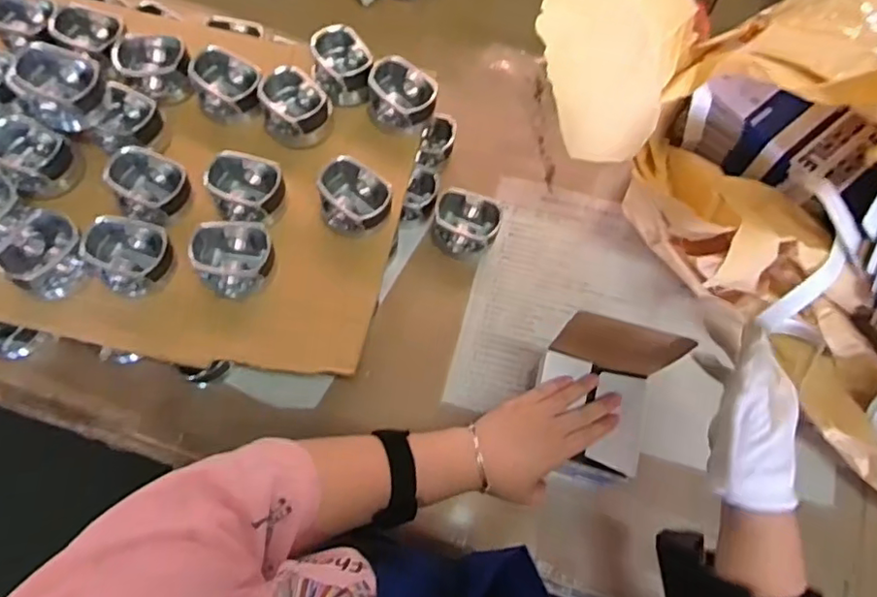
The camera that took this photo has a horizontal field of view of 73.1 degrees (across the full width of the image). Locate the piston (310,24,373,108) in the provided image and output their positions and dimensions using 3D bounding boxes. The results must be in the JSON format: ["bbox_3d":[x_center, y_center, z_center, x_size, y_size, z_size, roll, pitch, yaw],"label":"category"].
[{"bbox_3d":[-0.110,-0.268,0.686,0.063,0.053,0.074,-7,69,-5],"label":"piston"}]

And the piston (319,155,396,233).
[{"bbox_3d":[-0.087,-0.106,0.621,0.077,0.042,0.066,12,69,3],"label":"piston"}]

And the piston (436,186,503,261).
[{"bbox_3d":[0.032,-0.086,0.693,0.080,0.048,0.065,15,69,4],"label":"piston"}]

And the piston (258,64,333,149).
[{"bbox_3d":[-0.160,-0.213,0.660,0.071,0.056,0.068,1,69,-2],"label":"piston"}]

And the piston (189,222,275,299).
[{"bbox_3d":[-0.203,-0.039,0.594,0.079,0.044,0.067,0,69,-2],"label":"piston"}]

